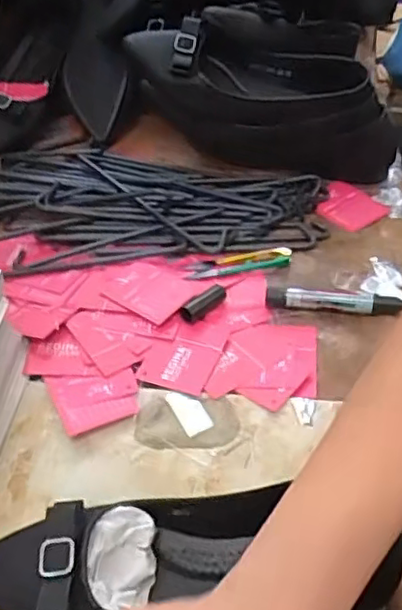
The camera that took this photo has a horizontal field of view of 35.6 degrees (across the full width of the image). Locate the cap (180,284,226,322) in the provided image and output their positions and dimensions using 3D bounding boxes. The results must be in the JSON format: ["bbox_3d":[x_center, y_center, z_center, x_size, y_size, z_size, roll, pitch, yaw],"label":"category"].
[{"bbox_3d":[0.002,-0.002,0.529,0.048,0.016,0.013,-37,58,-27],"label":"cap"}]

